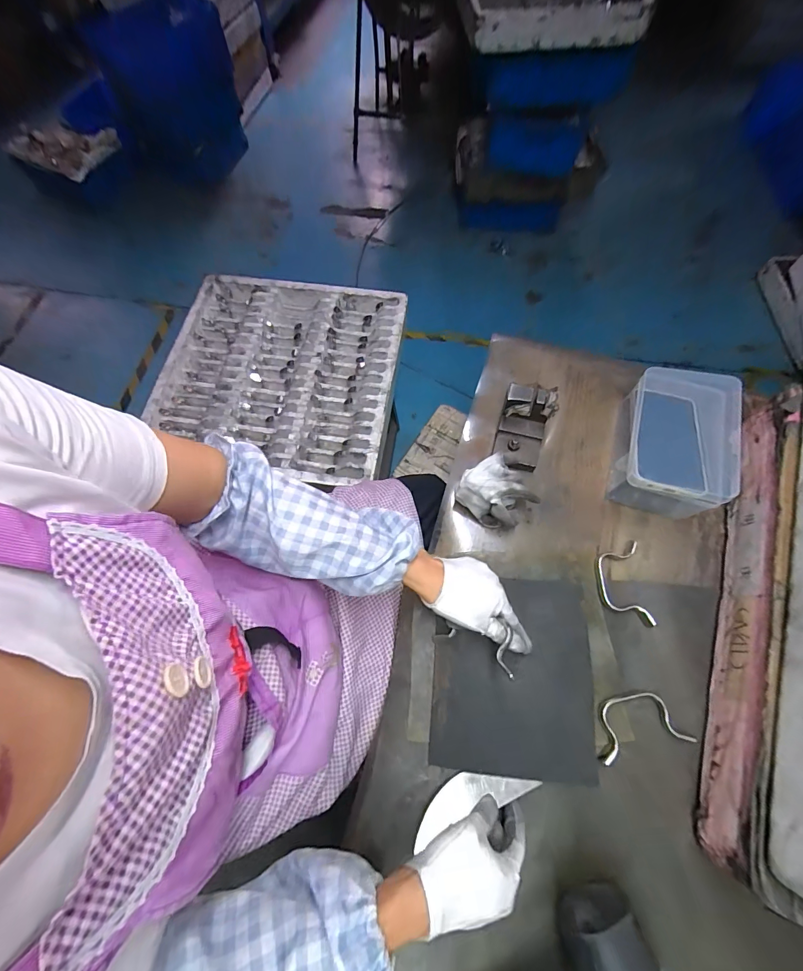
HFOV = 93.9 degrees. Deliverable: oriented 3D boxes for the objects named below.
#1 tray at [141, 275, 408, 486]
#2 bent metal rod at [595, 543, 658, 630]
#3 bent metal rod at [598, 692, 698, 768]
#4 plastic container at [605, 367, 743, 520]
[{"bbox_3d":[-0.291,-0.281,0.906,0.552,0.044,0.522,9,69,5],"label":"tray"},{"bbox_3d":[0.272,0.120,0.462,0.053,0.014,0.098,1,69,2],"label":"bent metal rod"},{"bbox_3d":[0.258,0.262,0.411,0.102,0.014,0.055,-14,69,-4],"label":"bent metal rod"},{"bbox_3d":[0.358,-0.057,0.498,0.114,0.089,0.180,19,70,9],"label":"plastic container"}]

